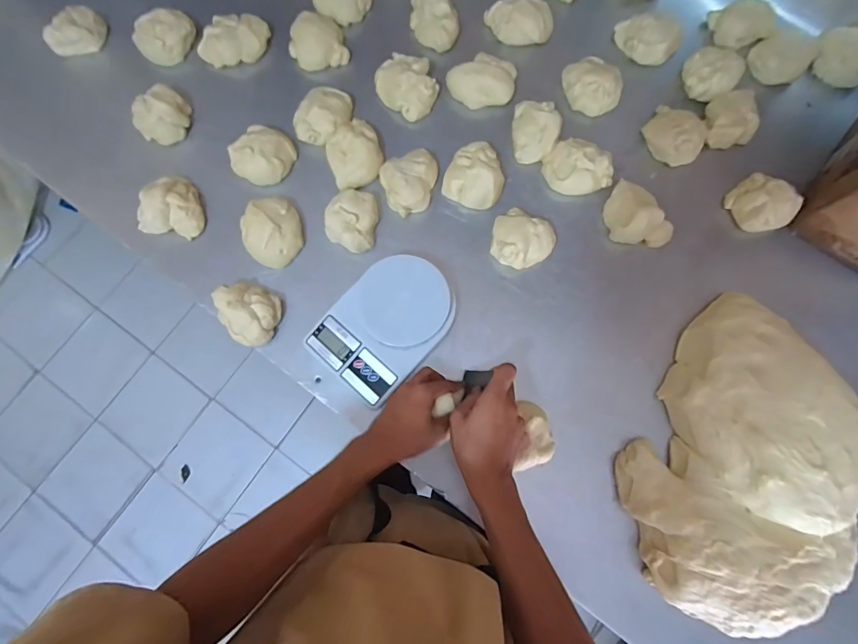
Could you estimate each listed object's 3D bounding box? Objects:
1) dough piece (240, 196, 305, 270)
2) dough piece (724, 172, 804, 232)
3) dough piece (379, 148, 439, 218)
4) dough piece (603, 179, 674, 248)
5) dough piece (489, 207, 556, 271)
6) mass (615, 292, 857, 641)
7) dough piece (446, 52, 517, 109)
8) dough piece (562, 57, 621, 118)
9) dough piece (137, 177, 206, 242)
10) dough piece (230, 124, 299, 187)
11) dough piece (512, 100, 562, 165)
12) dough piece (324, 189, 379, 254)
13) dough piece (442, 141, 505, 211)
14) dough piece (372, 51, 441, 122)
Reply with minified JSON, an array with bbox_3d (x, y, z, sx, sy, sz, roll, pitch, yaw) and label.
[{"bbox_3d":[-0.243,-0.139,0.635,0.089,0.045,0.103,-19,78,-4],"label":"dough piece"},{"bbox_3d":[0.524,-0.184,0.645,0.081,0.067,0.092,-34,79,-7],"label":"dough piece"},{"bbox_3d":[-0.025,-0.224,0.653,0.095,0.049,0.093,-19,78,-4],"label":"dough piece"},{"bbox_3d":[0.321,-0.164,0.640,0.076,0.051,0.117,-31,79,-7],"label":"dough piece"},{"bbox_3d":[0.142,-0.124,0.636,0.092,0.052,0.085,0,77,0],"label":"dough piece"},{"bbox_3d":[0.431,0.188,0.538,0.277,0.100,0.404,32,79,7],"label":"mass"},{"bbox_3d":[0.089,-0.408,0.694,0.110,0.044,0.083,15,78,4],"label":"dough piece"},{"bbox_3d":[0.281,-0.402,0.693,0.088,0.046,0.097,-19,78,-4],"label":"dough piece"},{"bbox_3d":[-0.407,-0.187,0.649,0.092,0.049,0.097,8,77,2],"label":"dough piece"},{"bbox_3d":[-0.270,-0.272,0.667,0.082,0.049,0.098,34,79,8],"label":"dough piece"},{"bbox_3d":[0.176,-0.315,0.670,0.075,0.045,0.105,4,77,1],"label":"dough piece"},{"bbox_3d":[-0.120,-0.160,0.639,0.077,0.044,0.096,11,77,3],"label":"dough piece"},{"bbox_3d":[0.077,-0.234,0.654,0.090,0.047,0.092,0,77,0],"label":"dough piece"},{"bbox_3d":[-0.035,-0.404,0.694,0.094,0.045,0.111,-44,81,-9],"label":"dough piece"}]

